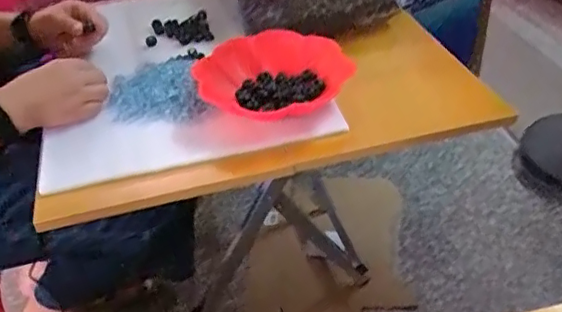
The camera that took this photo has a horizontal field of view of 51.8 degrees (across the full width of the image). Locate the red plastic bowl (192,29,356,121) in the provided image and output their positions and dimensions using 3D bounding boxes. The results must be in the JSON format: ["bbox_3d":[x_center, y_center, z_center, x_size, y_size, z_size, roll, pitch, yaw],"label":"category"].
[{"bbox_3d":[-0.010,-0.112,0.819,0.205,0.062,0.205,-3,38,3],"label":"red plastic bowl"}]

